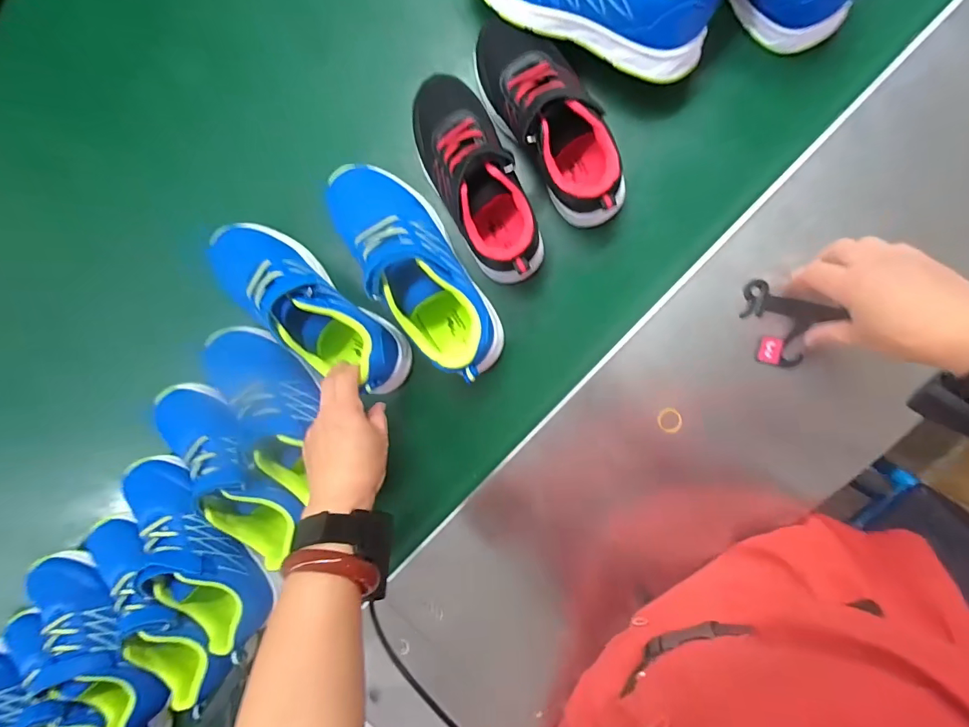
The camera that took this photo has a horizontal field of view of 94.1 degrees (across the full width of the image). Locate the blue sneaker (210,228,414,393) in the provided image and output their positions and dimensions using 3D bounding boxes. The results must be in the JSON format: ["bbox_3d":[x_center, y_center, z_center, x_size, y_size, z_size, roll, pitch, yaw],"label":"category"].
[{"bbox_3d":[-0.183,-0.059,0.462,0.235,0.076,0.074,39,96,4],"label":"blue sneaker"}]

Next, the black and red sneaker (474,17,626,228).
[{"bbox_3d":[0.070,-0.220,0.421,0.085,0.087,0.187,-34,90,10],"label":"black and red sneaker"}]

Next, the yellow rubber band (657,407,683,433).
[{"bbox_3d":[0.182,0.056,0.443,0.022,0.005,0.025,-4,95,8],"label":"yellow rubber band"}]

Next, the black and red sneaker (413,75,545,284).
[{"bbox_3d":[-0.009,-0.176,0.435,0.080,0.082,0.204,-27,91,10],"label":"black and red sneaker"}]

